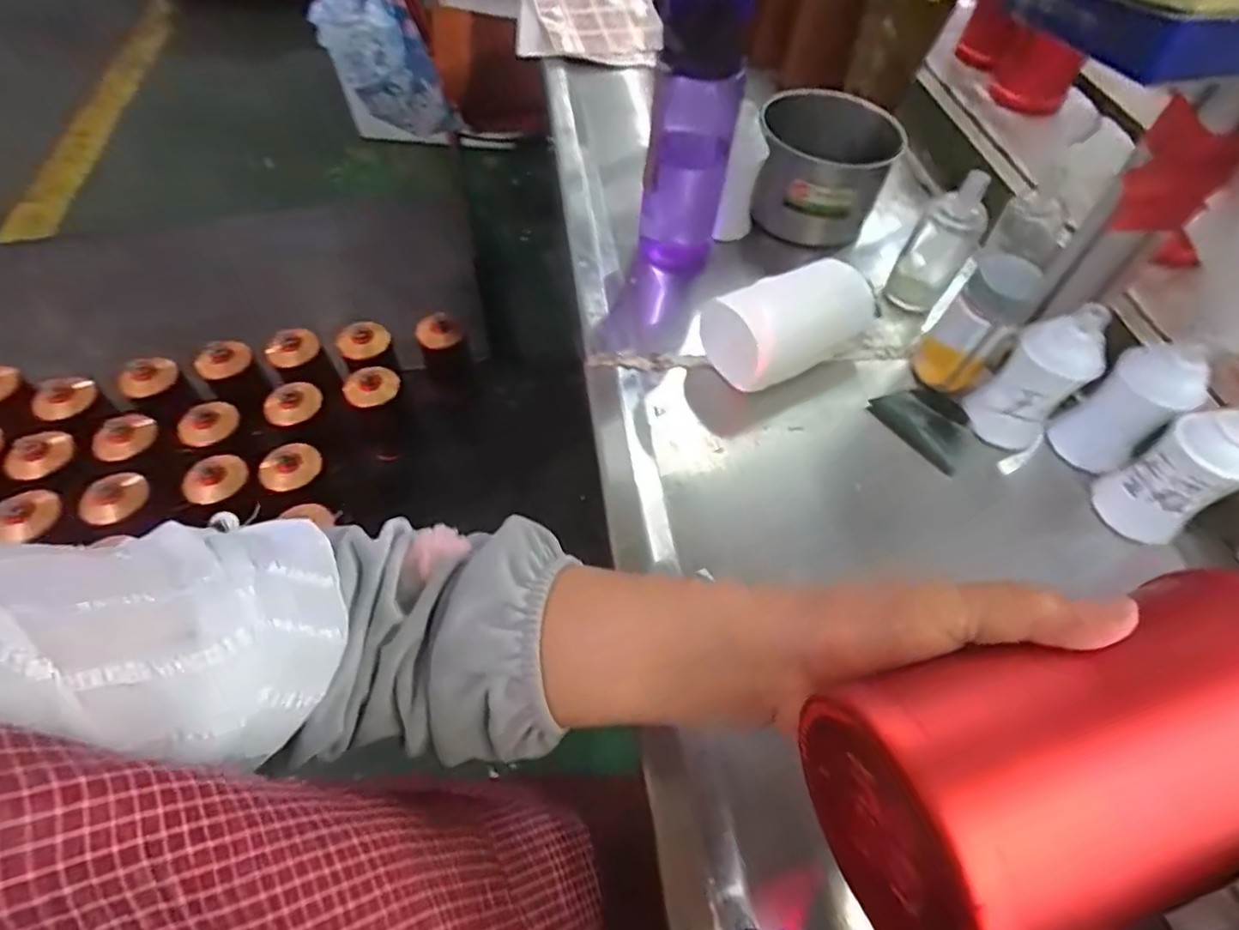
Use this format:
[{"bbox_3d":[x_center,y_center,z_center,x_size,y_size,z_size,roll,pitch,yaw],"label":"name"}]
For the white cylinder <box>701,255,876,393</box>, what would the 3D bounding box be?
[{"bbox_3d":[0.143,-0.120,0.525,0.140,0.059,0.065,-24,60,-18],"label":"white cylinder"}]

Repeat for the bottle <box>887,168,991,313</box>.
[{"bbox_3d":[0.296,-0.207,0.575,0.051,0.125,0.058,28,59,16],"label":"bottle"}]

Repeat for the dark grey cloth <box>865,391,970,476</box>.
[{"bbox_3d":[0.253,-0.033,0.515,0.052,0.016,0.081,-27,61,-20],"label":"dark grey cloth"}]

